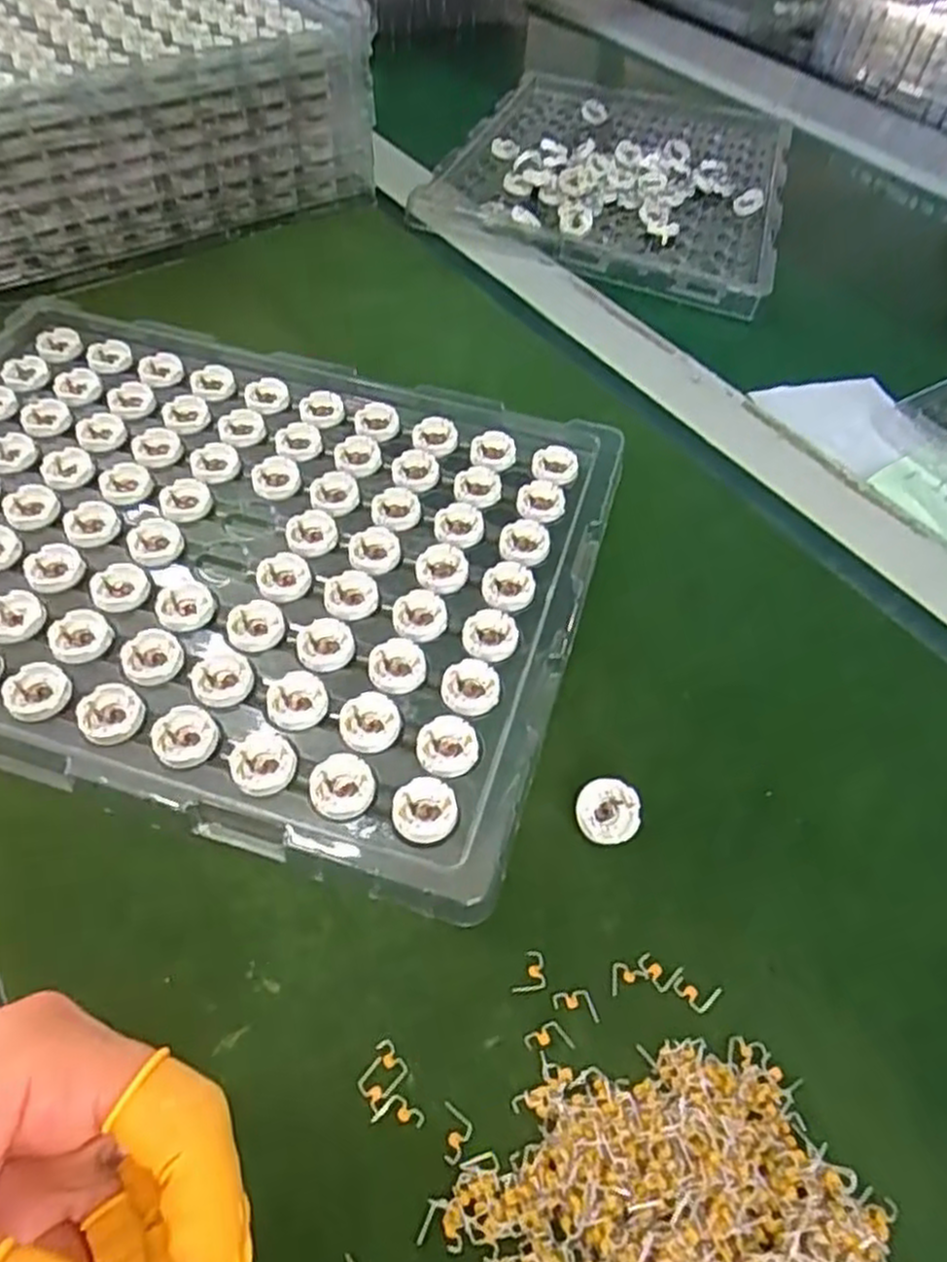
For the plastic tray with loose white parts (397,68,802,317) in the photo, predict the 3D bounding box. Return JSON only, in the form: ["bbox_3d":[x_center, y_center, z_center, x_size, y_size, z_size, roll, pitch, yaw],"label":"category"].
[{"bbox_3d":[0.126,-0.385,0.635,0.248,0.016,0.352,17,53,7],"label":"plastic tray with loose white parts"}]

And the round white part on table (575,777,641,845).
[{"bbox_3d":[0.049,0.066,0.286,0.023,0.010,0.021,3,53,-4],"label":"round white part on table"}]

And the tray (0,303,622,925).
[{"bbox_3d":[-0.128,-0.047,0.353,0.353,0.016,0.253,16,53,6],"label":"tray"}]

